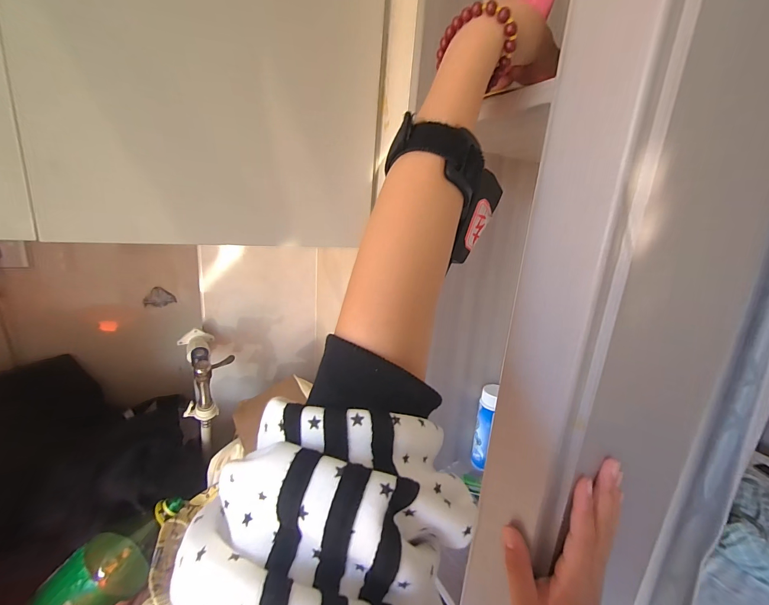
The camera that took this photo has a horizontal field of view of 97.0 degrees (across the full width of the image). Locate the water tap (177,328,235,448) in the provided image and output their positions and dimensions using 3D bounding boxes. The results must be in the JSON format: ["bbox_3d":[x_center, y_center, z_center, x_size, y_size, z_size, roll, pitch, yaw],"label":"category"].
[{"bbox_3d":[-0.335,0.128,0.640,0.080,0.118,0.135,-6,18,-32],"label":"water tap"}]

